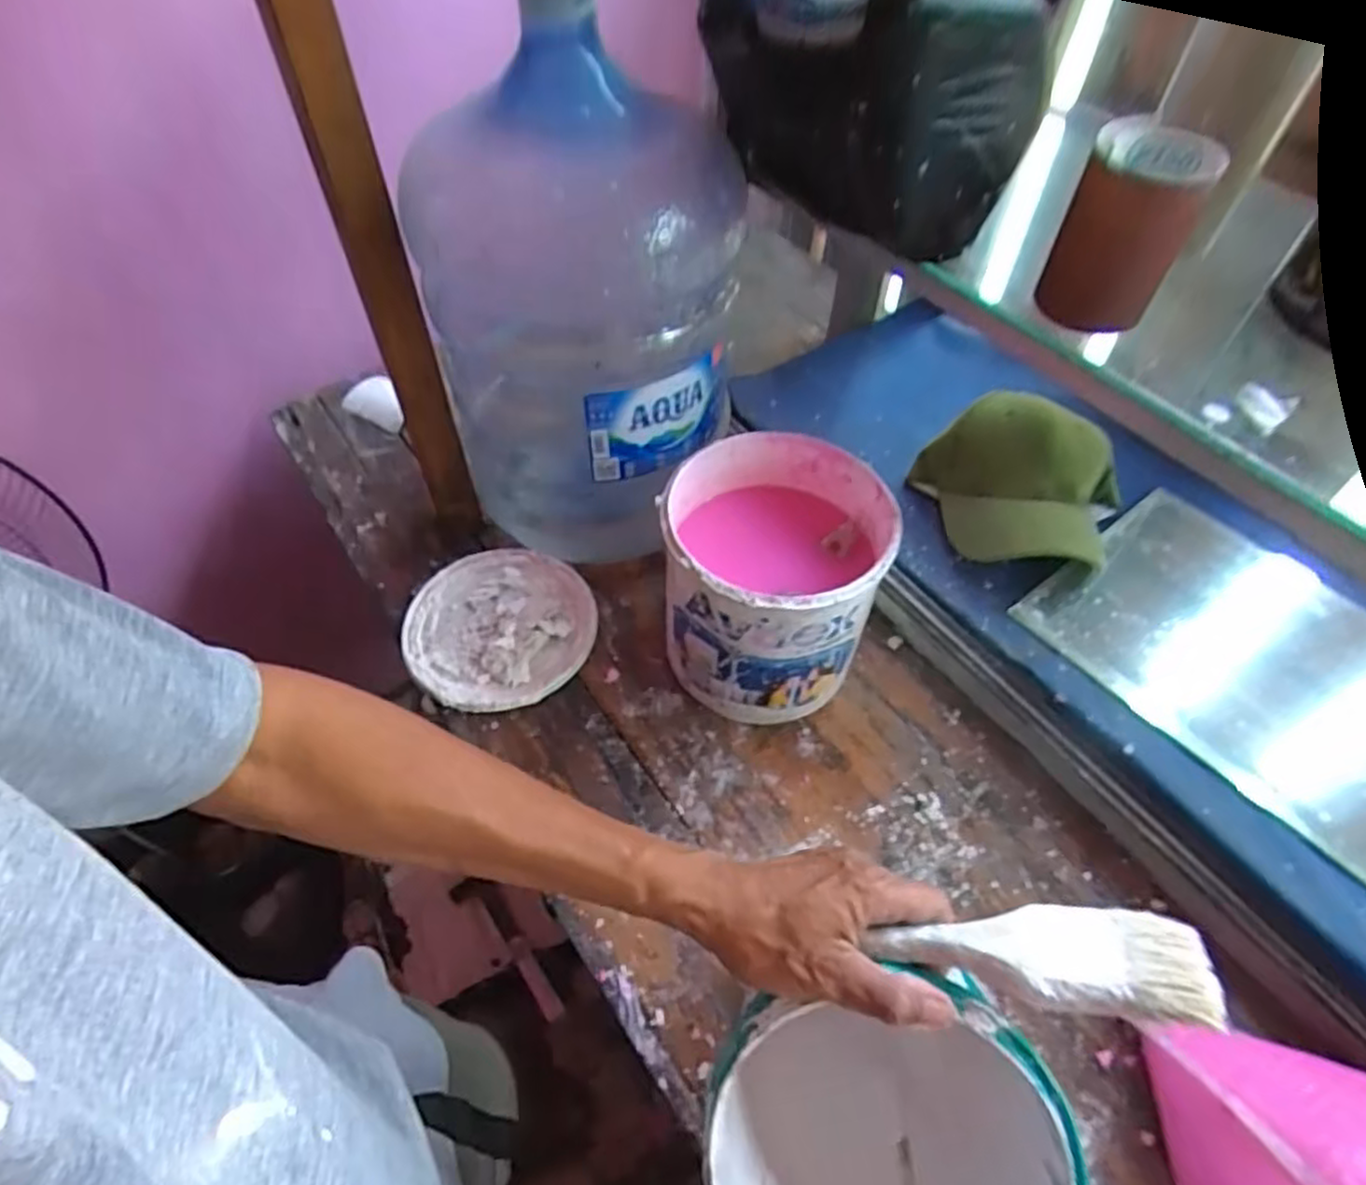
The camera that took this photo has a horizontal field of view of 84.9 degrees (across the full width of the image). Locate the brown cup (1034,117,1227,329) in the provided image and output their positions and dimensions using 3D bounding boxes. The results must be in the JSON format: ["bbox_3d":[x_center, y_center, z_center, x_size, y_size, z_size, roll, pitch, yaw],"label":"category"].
[{"bbox_3d":[0.286,-0.234,0.482,0.071,0.095,0.077,30,58,21],"label":"brown cup"}]

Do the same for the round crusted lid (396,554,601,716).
[{"bbox_3d":[-0.179,0.030,0.721,0.177,0.023,0.174,0,53,0],"label":"round crusted lid"}]

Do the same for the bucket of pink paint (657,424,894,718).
[{"bbox_3d":[0.076,-0.014,0.640,0.179,0.161,0.173,0,53,0],"label":"bucket of pink paint"}]

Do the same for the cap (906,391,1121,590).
[{"bbox_3d":[0.336,-0.103,0.748,0.202,0.094,0.175,20,55,15],"label":"cap"}]

